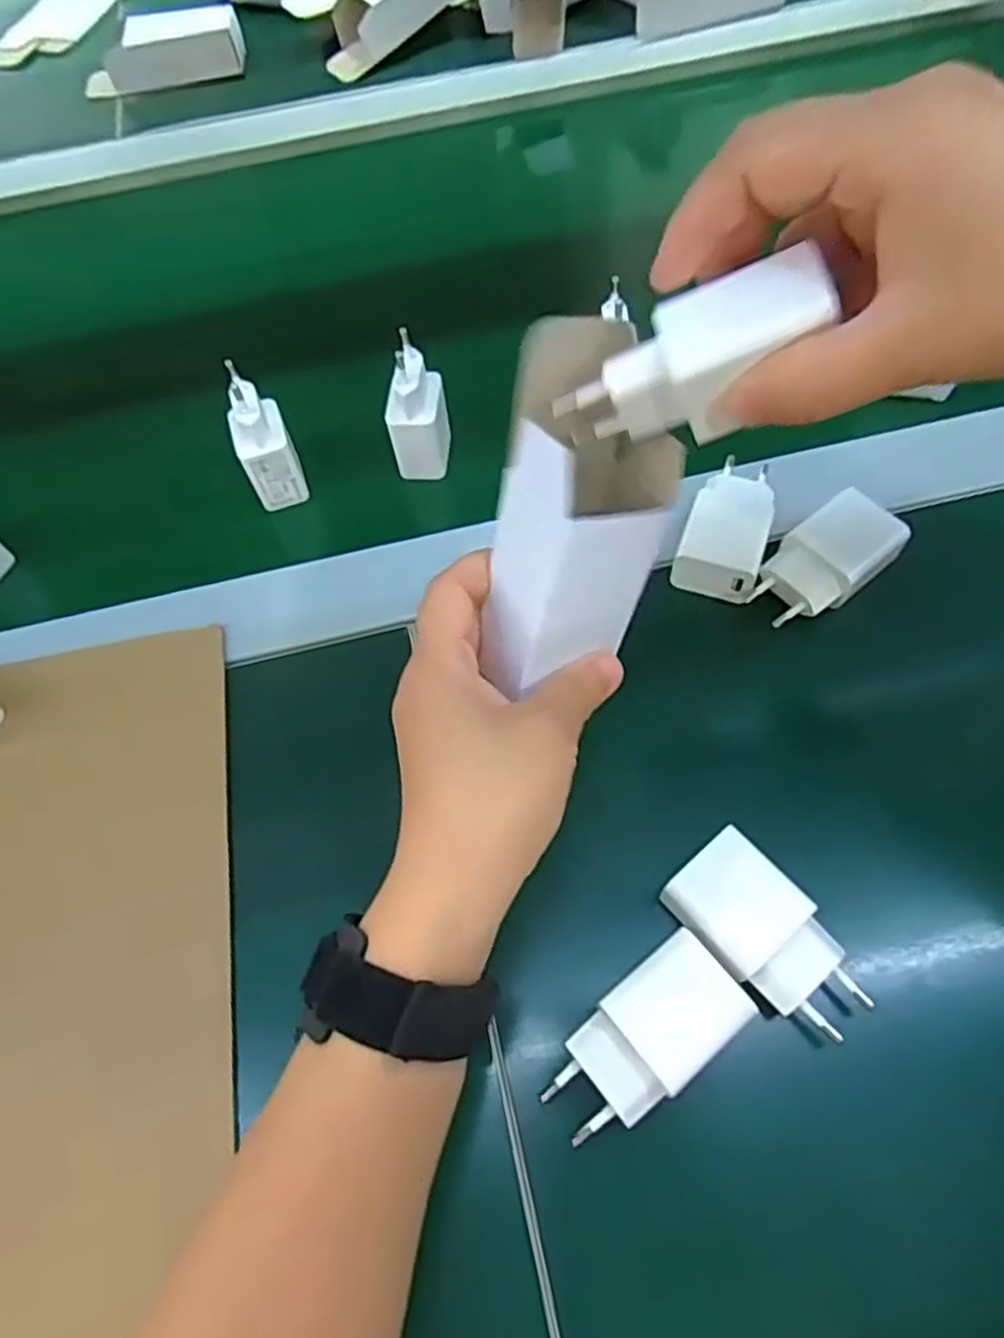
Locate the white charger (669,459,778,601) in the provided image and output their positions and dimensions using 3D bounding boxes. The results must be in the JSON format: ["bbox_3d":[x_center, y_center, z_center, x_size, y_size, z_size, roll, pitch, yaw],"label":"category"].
[{"bbox_3d":[0.115,-0.073,0.393,0.039,0.025,0.075,19,61,12],"label":"white charger"}]

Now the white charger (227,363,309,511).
[{"bbox_3d":[-0.129,-0.125,0.425,0.028,0.073,0.031,-17,60,-9],"label":"white charger"}]

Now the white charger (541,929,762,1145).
[{"bbox_3d":[0.052,0.139,0.291,0.075,0.034,0.038,-35,64,-18],"label":"white charger"}]

